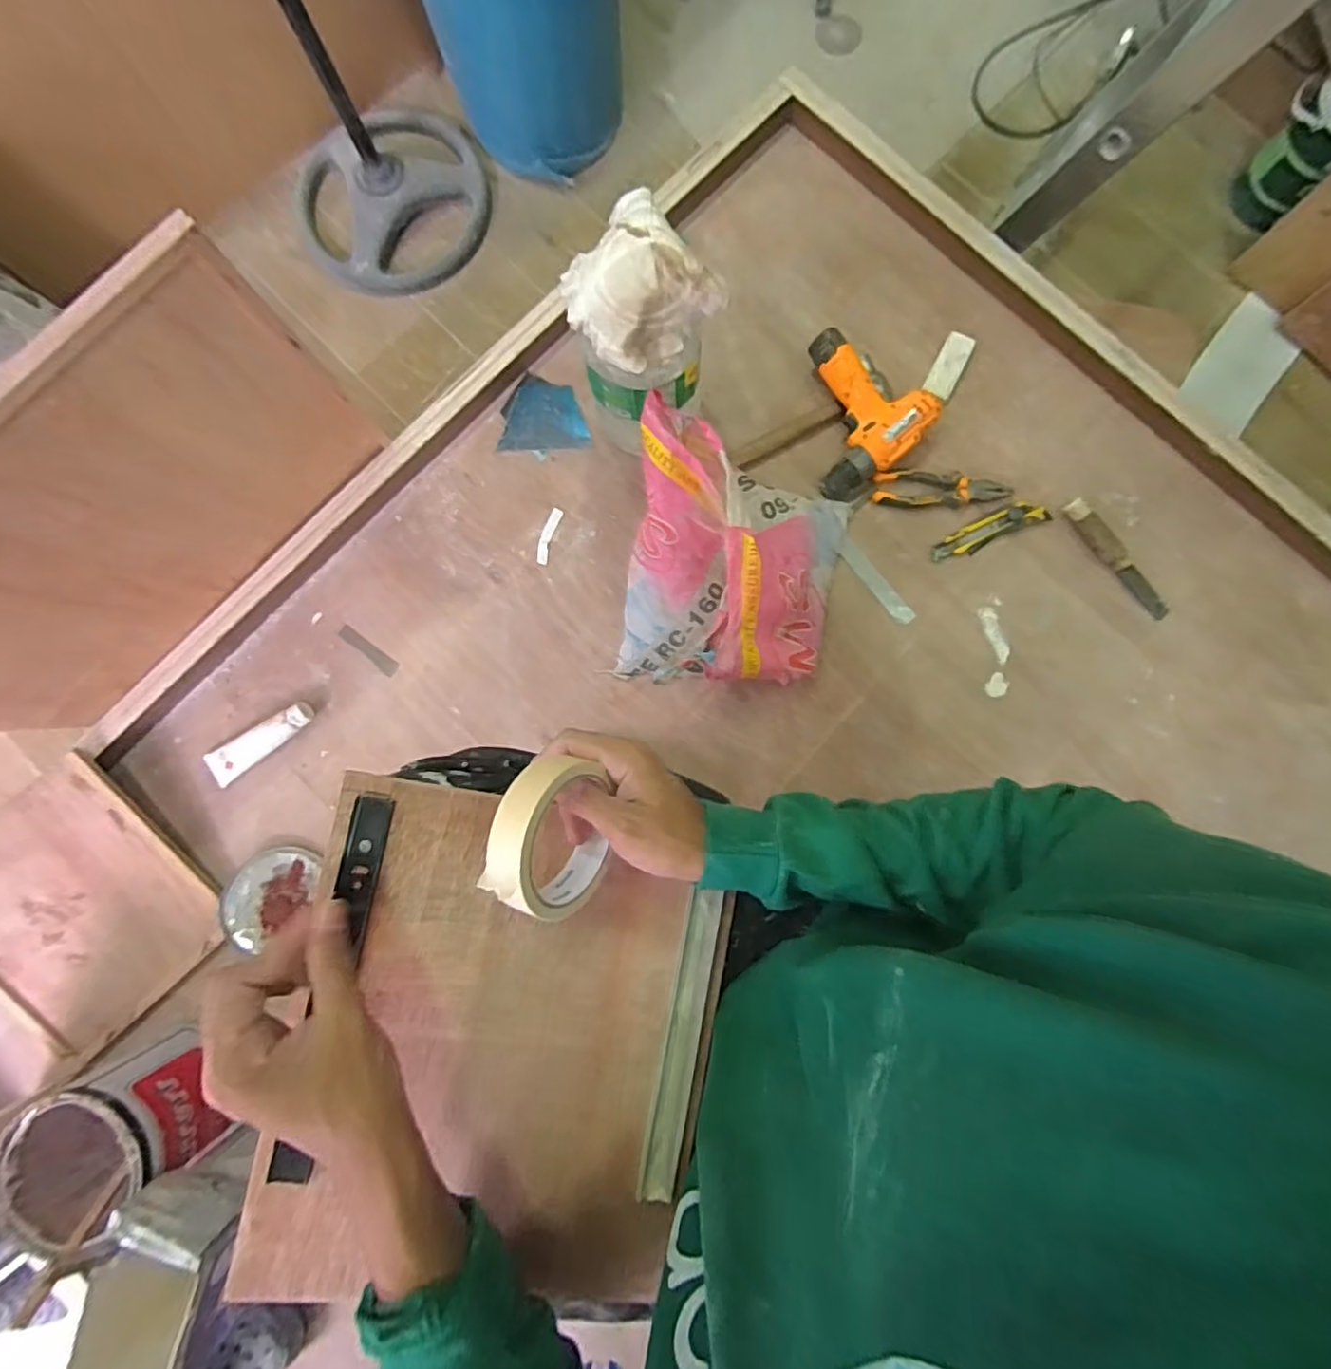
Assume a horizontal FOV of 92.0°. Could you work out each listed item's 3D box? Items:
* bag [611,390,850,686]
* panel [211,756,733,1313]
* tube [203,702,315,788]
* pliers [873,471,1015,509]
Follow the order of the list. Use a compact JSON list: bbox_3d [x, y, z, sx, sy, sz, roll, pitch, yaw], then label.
[{"bbox_3d":[0.093,-0.152,0.842,0.284,0.176,0.303,9,85,2],"label":"bag"},{"bbox_3d":[-0.102,0.239,0.431,0.271,0.011,0.306,12,82,-13],"label":"panel"},{"bbox_3d":[-0.564,0.074,0.892,0.161,0.023,0.047,-38,85,-3],"label":"tube"},{"bbox_3d":[0.398,-0.281,0.921,0.189,0.021,0.045,2,84,1],"label":"pliers"}]

